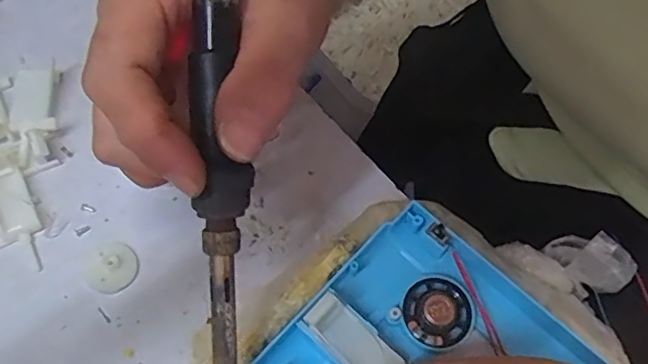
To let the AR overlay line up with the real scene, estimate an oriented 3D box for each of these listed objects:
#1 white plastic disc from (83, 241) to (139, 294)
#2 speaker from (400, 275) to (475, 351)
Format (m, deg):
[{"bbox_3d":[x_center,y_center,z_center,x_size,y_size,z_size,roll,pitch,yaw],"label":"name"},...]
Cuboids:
[{"bbox_3d":[-0.101,0.040,0.275,0.024,0.006,0.024,2,64,-3],"label":"white plastic disc"},{"bbox_3d":[0.047,0.053,0.241,0.030,0.008,0.028,2,64,-3],"label":"speaker"}]

